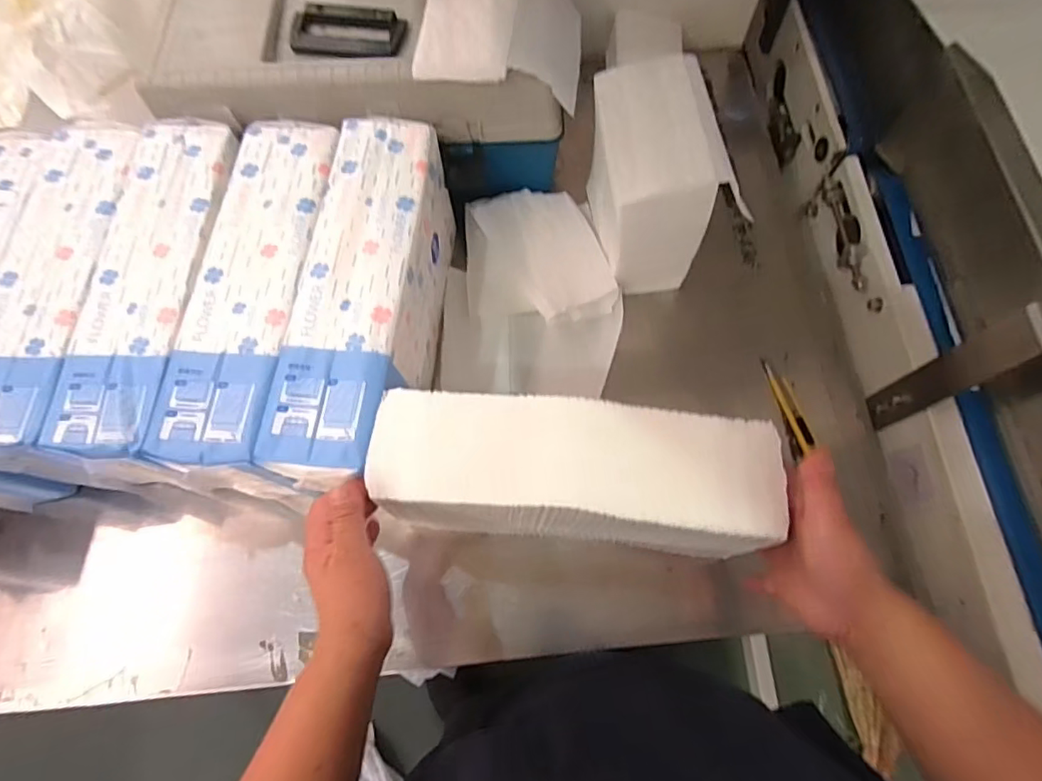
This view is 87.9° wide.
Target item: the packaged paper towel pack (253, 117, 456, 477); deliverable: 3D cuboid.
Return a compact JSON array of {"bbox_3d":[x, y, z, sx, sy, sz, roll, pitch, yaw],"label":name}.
[{"bbox_3d":[-0.136,-0.074,0.519,0.093,0.137,0.329,6,70,4],"label":"packaged paper towel pack"}]

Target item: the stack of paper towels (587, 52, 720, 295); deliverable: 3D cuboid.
[{"bbox_3d":[0.128,-0.217,0.558,0.099,0.173,0.177,-6,70,-1],"label":"stack of paper towels"}]

